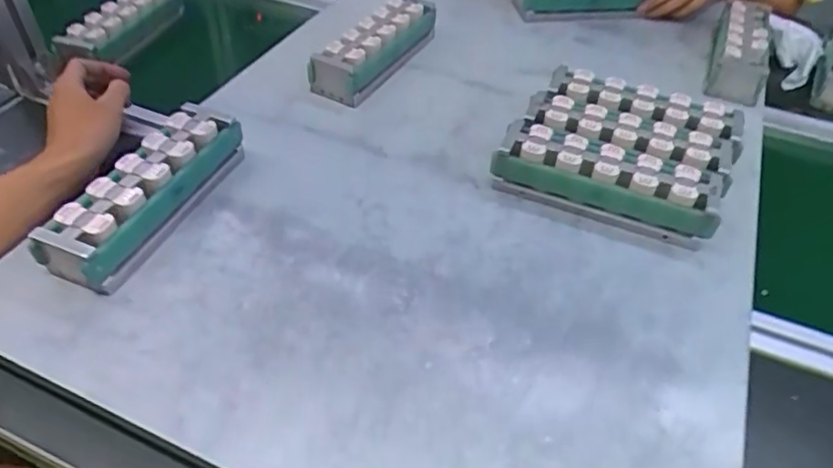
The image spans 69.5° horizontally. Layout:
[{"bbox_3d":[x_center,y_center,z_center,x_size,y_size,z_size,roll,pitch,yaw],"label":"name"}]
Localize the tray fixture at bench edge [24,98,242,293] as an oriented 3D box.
[{"bbox_3d":[-0.222,-0.036,0.502,0.060,0.052,0.184,17,45,12],"label":"tray fixture at bench edge"}]

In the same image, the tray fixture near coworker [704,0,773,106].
[{"bbox_3d":[0.410,-0.233,0.763,0.066,0.052,0.199,21,46,15],"label":"tray fixture near coworker"}]

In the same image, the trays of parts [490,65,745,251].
[{"bbox_3d":[0.199,-0.084,0.587,0.201,0.049,0.195,22,46,16],"label":"trays of parts"}]

